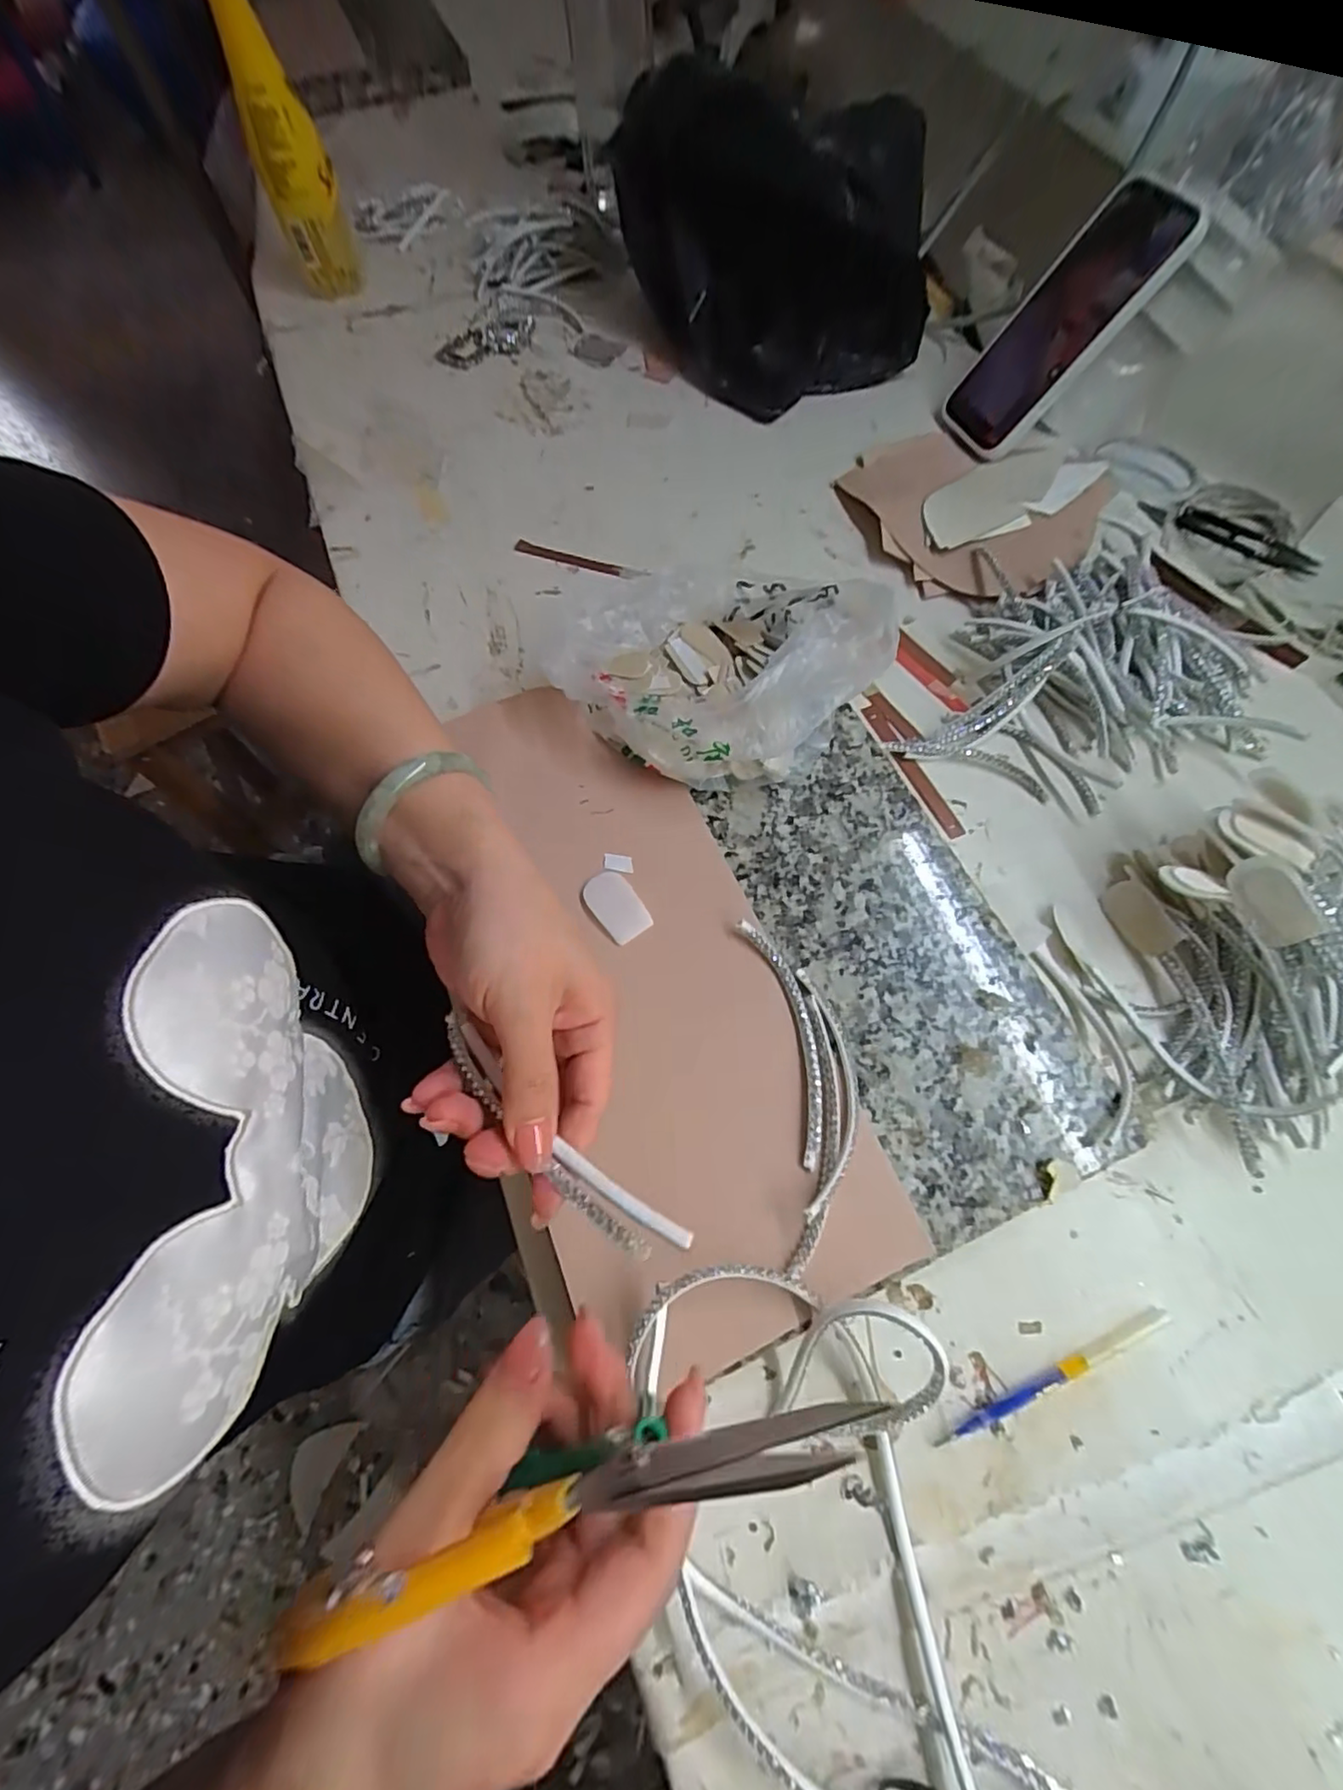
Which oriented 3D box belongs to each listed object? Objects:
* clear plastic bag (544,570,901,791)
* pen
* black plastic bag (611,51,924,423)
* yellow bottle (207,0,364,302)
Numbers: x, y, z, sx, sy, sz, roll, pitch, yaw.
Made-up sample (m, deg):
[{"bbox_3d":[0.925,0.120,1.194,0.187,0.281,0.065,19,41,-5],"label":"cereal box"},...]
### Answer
[{"bbox_3d":[0.023,-0.138,0.373,0.179,0.068,0.138,30,71,13],"label":"clear plastic bag"},{"bbox_3d":[0.173,0.217,0.281,0.122,0.004,0.008,-21,68,-8],"label":"pen"},{"bbox_3d":[0.094,-0.543,0.530,0.264,0.124,0.199,-4,67,0],"label":"black plastic bag"},{"bbox_3d":[-0.327,-0.631,0.530,0.061,0.205,0.052,-21,68,-8],"label":"yellow bottle"}]

